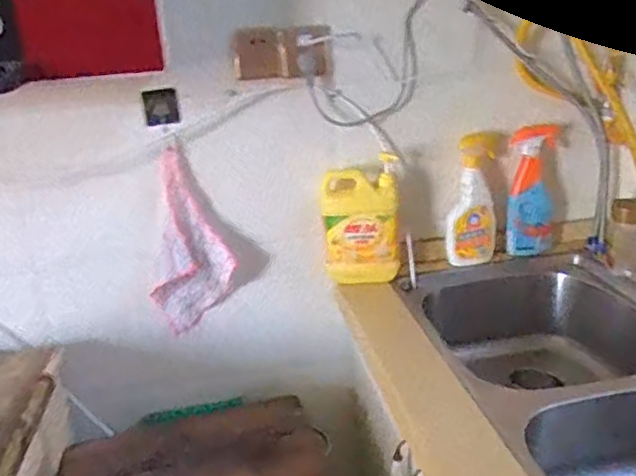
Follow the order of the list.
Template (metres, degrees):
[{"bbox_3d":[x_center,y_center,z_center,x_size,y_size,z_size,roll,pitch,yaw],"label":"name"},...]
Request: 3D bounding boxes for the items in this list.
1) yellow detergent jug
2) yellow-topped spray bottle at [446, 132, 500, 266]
[{"bbox_3d":[0.085,-0.022,1.241,0.148,0.219,0.074,-5,21,-2],"label":"yellow detergent jug"},{"bbox_3d":[0.312,-0.073,1.297,0.102,0.257,0.047,0,22,12],"label":"yellow-topped spray bottle"}]

